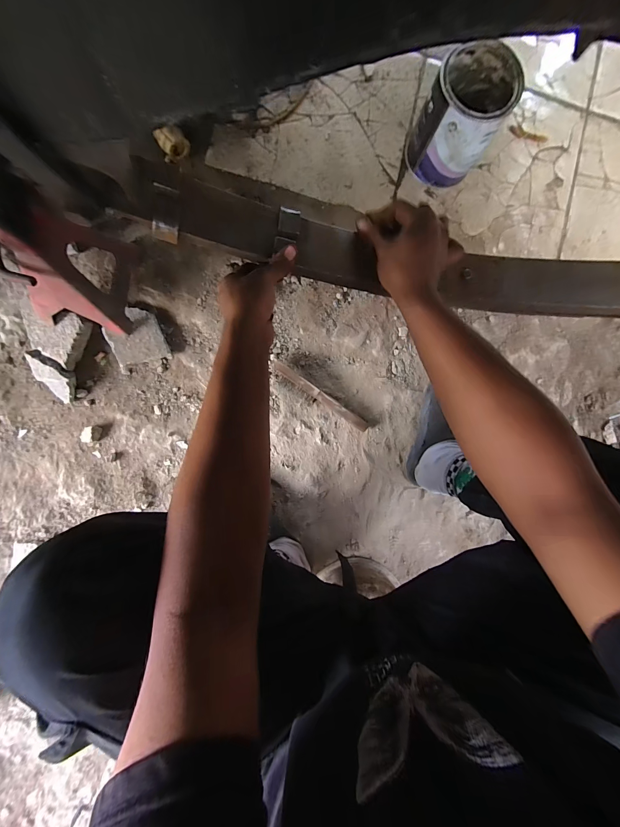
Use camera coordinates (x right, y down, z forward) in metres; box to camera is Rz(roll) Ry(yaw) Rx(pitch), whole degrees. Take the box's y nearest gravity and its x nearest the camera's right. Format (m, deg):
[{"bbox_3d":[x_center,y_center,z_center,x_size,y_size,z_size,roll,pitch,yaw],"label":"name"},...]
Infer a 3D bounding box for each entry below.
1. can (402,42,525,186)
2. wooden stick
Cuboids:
[{"bbox_3d":[0.292,-0.579,0.599,0.143,0.159,0.154,0,89,-5],"label":"can"},{"bbox_3d":[0.023,-0.034,0.638,0.235,0.040,0.020,35,86,-4],"label":"wooden stick"}]

